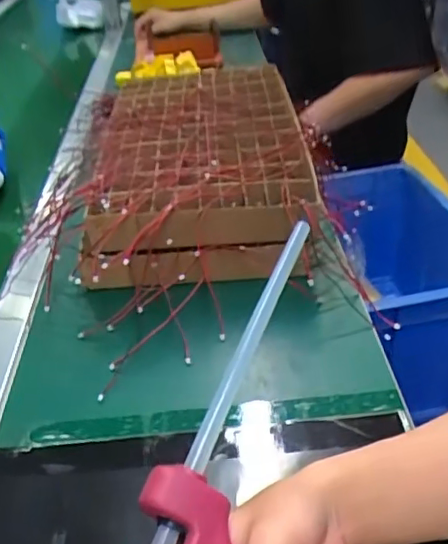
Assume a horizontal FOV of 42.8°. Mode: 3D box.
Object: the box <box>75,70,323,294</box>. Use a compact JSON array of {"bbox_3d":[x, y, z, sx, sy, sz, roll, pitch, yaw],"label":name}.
[{"bbox_3d":[-0.026,-0.138,0.758,0.257,0.117,0.442,-3,35,3],"label":"box"}]

